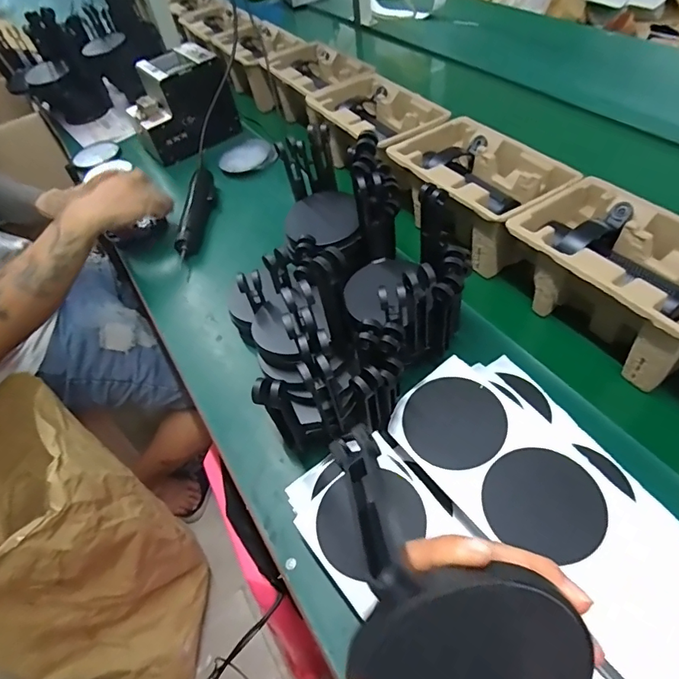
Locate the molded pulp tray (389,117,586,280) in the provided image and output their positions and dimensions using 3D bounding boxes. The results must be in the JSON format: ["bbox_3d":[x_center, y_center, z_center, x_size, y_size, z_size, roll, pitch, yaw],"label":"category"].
[{"bbox_3d":[0.188,-0.208,0.659,0.149,0.099,0.232,-29,54,-18],"label":"molded pulp tray"}]

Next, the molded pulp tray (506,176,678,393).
[{"bbox_3d":[0.312,-0.070,0.521,0.143,0.101,0.223,-28,54,-17],"label":"molded pulp tray"}]

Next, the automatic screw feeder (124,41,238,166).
[{"bbox_3d":[-0.313,-0.463,0.925,0.190,0.154,0.149,-27,53,-16],"label":"automatic screw feeder"}]

